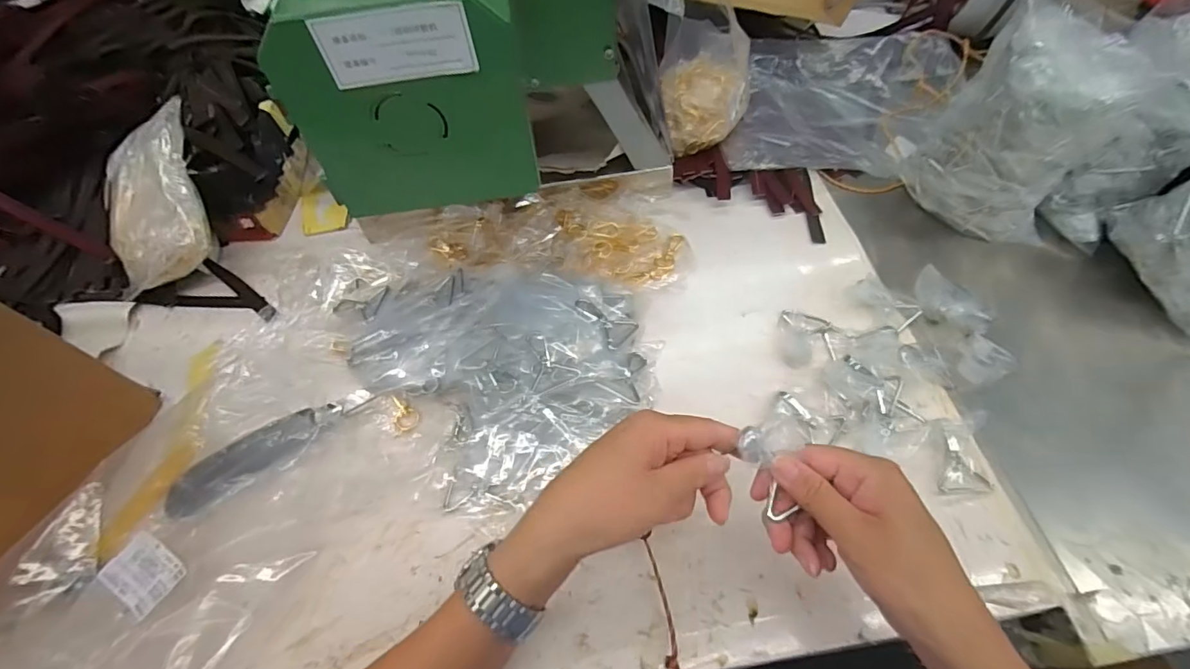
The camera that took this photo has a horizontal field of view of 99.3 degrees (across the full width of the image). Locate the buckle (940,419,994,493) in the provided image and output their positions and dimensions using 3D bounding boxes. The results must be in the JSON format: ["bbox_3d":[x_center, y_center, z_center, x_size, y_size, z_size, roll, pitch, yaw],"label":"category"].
[{"bbox_3d":[0.306,0.103,0.426,0.044,0.018,0.057,-1,58,1],"label":"buckle"}]

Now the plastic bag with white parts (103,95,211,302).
[{"bbox_3d":[-0.478,-0.146,0.557,0.128,0.050,0.188,-27,76,17],"label":"plastic bag with white parts"}]

